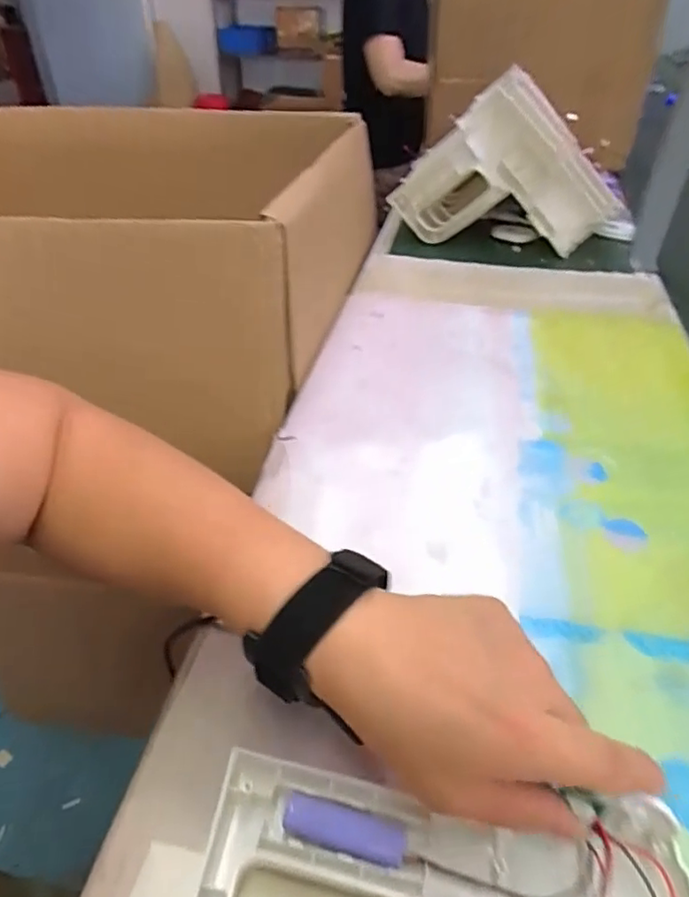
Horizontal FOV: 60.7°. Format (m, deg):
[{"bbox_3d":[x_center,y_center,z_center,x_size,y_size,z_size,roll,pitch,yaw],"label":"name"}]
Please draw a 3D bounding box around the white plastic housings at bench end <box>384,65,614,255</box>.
[{"bbox_3d":[0.198,-0.339,0.723,0.268,0.165,0.106,12,42,14],"label":"white plastic housings at bench end"}]

